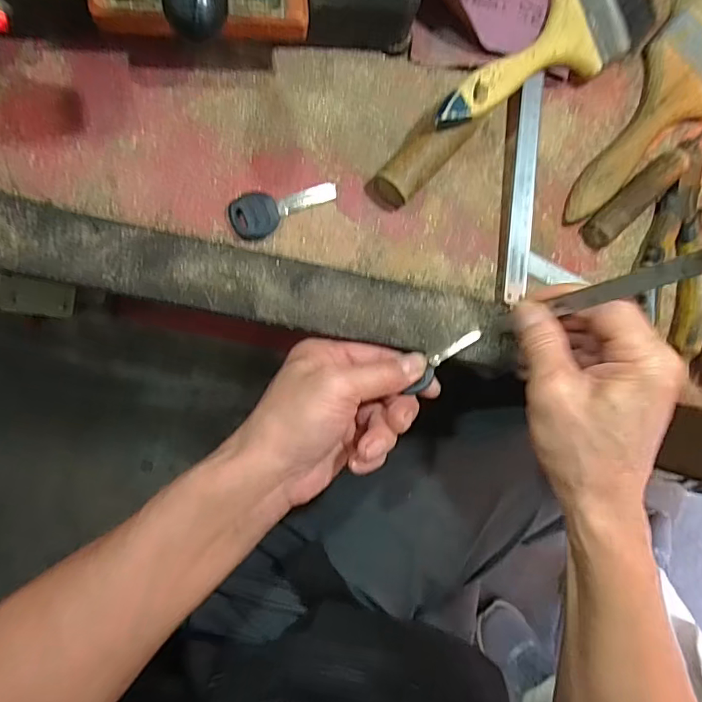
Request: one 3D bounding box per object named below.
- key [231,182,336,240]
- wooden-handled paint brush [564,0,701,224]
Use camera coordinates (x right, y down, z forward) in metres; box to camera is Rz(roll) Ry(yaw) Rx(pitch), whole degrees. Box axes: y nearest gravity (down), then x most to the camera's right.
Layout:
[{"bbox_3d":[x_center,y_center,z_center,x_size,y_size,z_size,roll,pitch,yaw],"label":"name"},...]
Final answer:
[{"bbox_3d":[-0.040,-0.088,0.310,0.068,0.009,0.024,-15,87,-9],"label":"key"},{"bbox_3d":[0.222,-0.185,0.343,0.228,0.026,0.071,-38,91,-9],"label":"wooden-handled paint brush"}]

